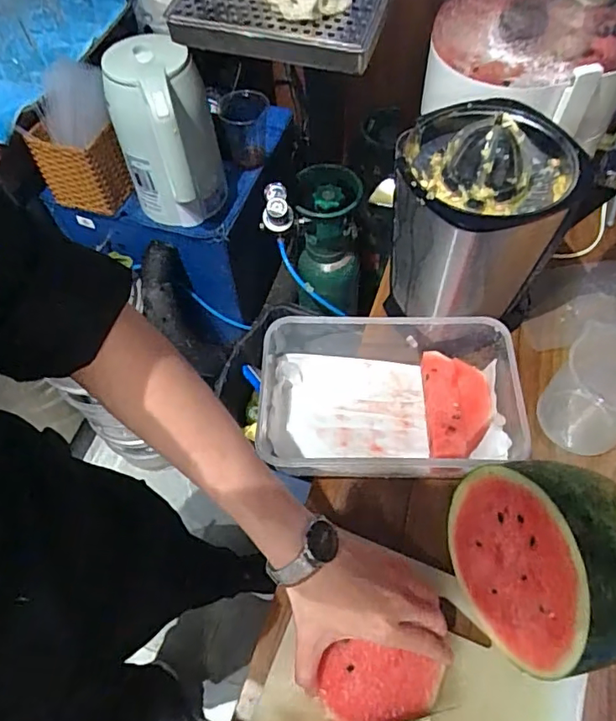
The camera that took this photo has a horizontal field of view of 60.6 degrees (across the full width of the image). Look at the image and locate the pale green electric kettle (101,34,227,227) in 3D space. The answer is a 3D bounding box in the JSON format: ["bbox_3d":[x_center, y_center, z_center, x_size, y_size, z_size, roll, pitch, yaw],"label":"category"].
[{"bbox_3d":[-0.231,-0.357,0.872,0.156,0.261,0.180,-13,60,-5],"label":"pale green electric kettle"}]

